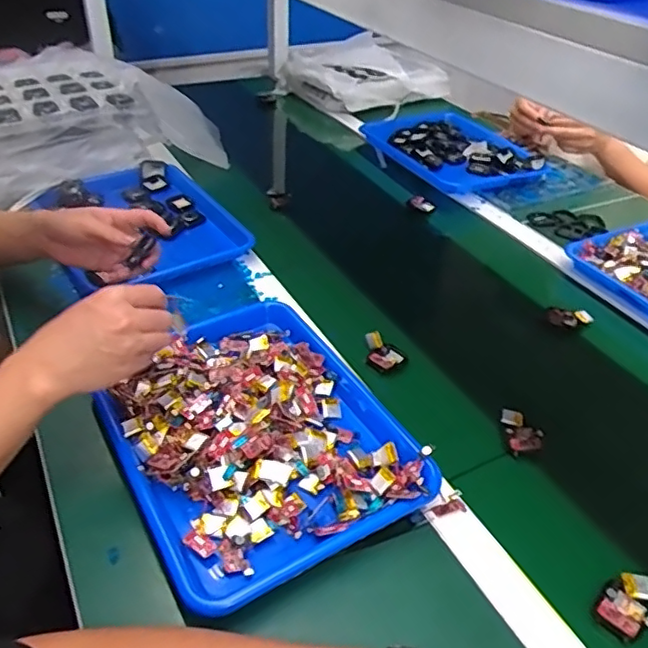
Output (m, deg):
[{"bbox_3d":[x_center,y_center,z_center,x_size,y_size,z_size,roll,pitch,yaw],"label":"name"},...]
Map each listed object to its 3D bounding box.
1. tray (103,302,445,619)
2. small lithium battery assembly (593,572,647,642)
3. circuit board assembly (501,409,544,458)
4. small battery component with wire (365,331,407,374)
[{"bbox_3d":[-0.069,0.101,0.616,0.262,0.050,0.321,-21,43,-26],"label":"tray"},{"bbox_3d":[0.251,0.230,0.502,0.037,0.014,0.058,31,46,32],"label":"small lithium battery assembly"},{"bbox_3d":[0.211,0.115,0.646,0.040,0.015,0.053,-1,38,-4],"label":"circuit board assembly"},{"bbox_3d":[0.071,0.035,0.733,0.053,0.026,0.038,16,40,17],"label":"small battery component with wire"}]

